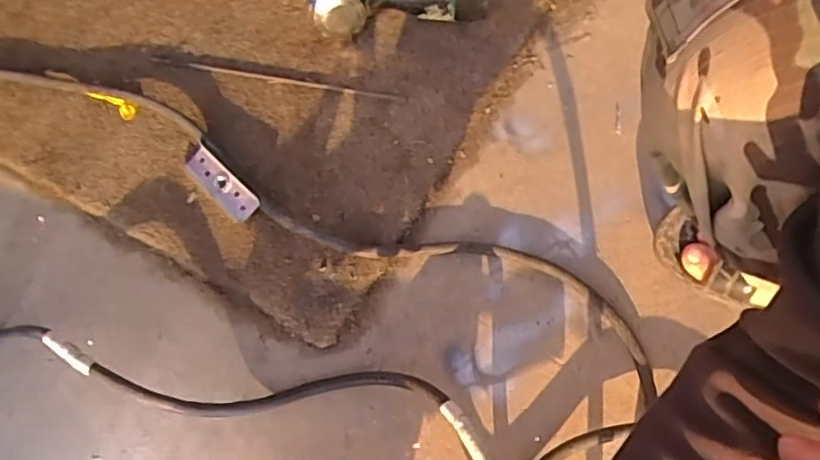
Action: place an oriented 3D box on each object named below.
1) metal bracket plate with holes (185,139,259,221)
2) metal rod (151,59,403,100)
[{"bbox_3d":[-0.190,-0.050,0.635,0.029,0.014,0.101,-41,71,-17],"label":"metal bracket plate with holes"},{"bbox_3d":[-0.151,-0.169,0.701,0.286,0.004,0.011,11,65,6],"label":"metal rod"}]

